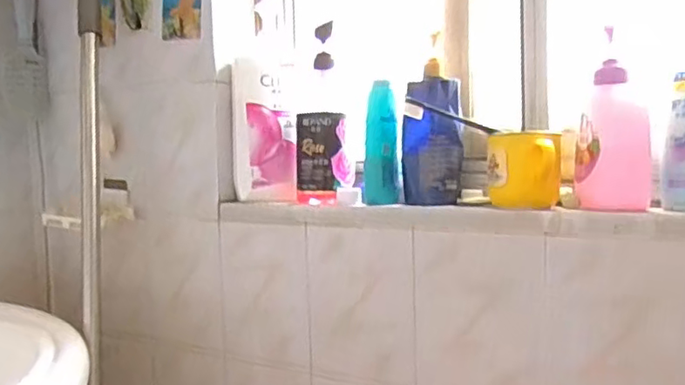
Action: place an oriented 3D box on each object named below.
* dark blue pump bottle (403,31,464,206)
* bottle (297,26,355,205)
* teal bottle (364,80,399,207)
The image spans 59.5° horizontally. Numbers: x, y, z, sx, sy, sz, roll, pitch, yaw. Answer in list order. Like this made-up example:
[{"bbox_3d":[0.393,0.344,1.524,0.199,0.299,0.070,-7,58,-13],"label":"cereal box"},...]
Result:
[{"bbox_3d":[0.112,-0.083,0.743,0.071,0.188,0.043,0,4,11],"label":"dark blue pump bottle"},{"bbox_3d":[-0.026,-0.103,0.816,0.071,0.234,0.077,-1,4,-1],"label":"bottle"},{"bbox_3d":[0.051,-0.063,0.773,0.042,0.152,0.031,0,4,6],"label":"teal bottle"}]

